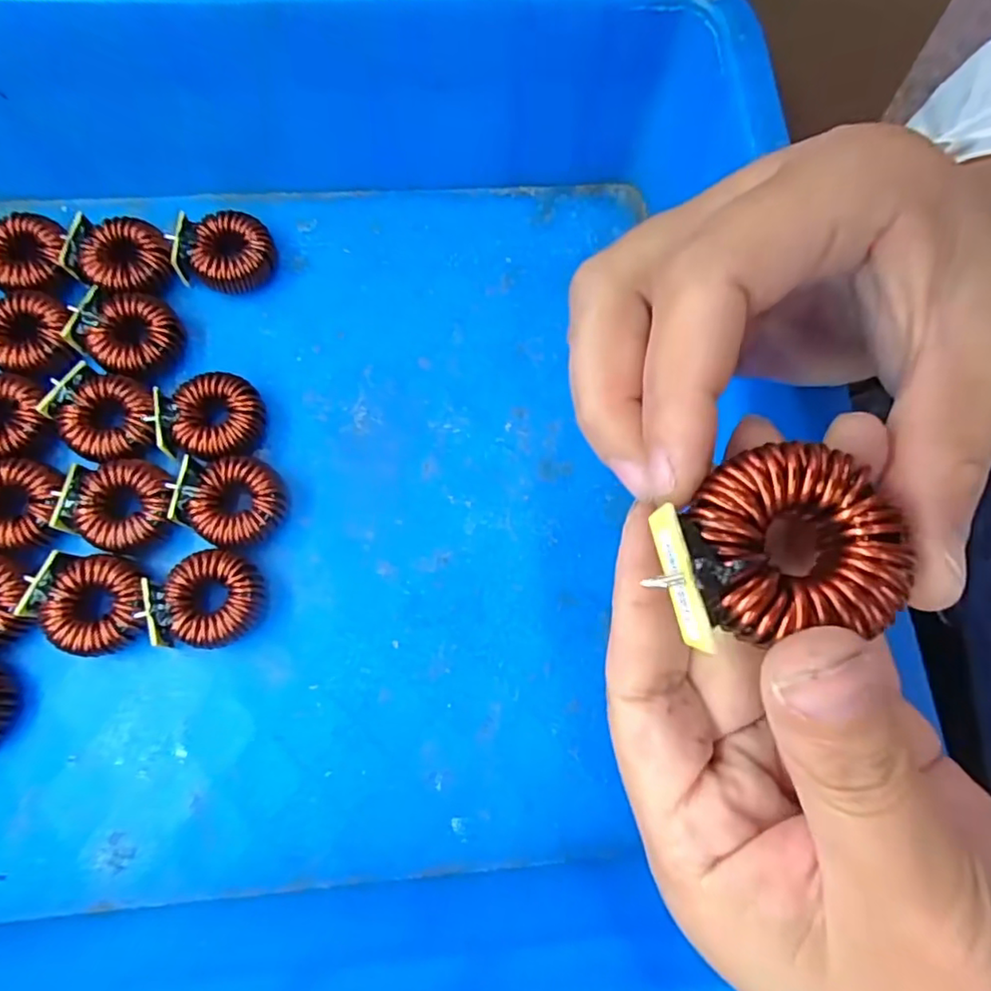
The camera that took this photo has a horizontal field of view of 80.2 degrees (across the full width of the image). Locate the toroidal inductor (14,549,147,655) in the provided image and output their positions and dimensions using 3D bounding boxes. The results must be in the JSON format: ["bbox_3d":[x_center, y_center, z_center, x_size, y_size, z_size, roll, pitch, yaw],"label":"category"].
[{"bbox_3d":[-0.152,0.042,0.225,0.042,0.020,0.035,11,74,-1],"label":"toroidal inductor"}]

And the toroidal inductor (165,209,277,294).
[{"bbox_3d":[-0.121,-0.109,0.266,0.040,0.021,0.034,0,74,-4],"label":"toroidal inductor"}]

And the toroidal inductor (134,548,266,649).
[{"bbox_3d":[-0.110,0.040,0.228,0.042,0.019,0.036,2,74,-3],"label":"toroidal inductor"}]

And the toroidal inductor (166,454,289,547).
[{"bbox_3d":[-0.107,0.002,0.239,0.039,0.019,0.035,18,74,1],"label":"toroidal inductor"}]

